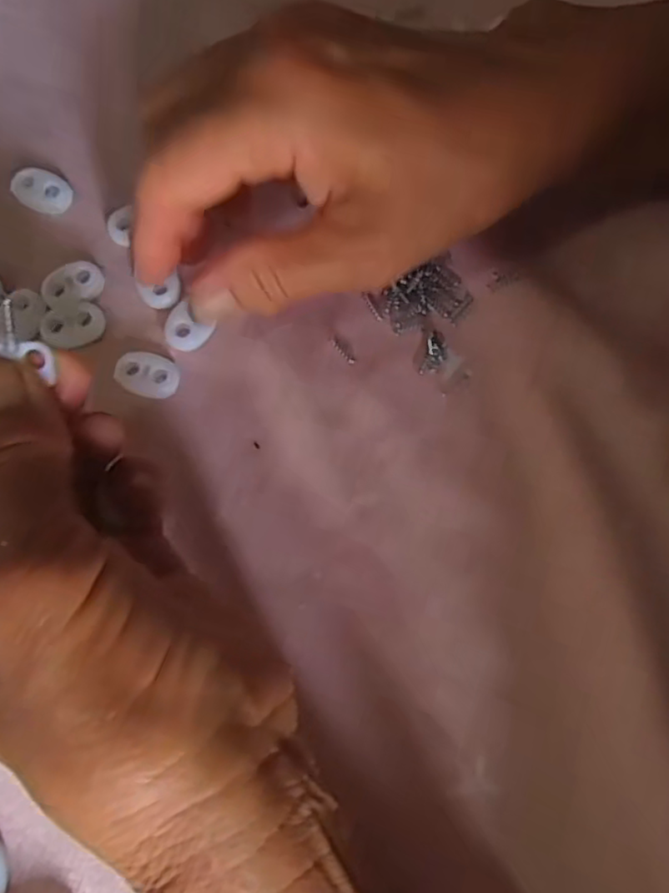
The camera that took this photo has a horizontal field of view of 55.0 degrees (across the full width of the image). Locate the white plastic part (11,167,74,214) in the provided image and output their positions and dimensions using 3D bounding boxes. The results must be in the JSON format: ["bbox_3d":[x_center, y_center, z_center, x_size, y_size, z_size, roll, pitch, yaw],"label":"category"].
[{"bbox_3d":[-0.110,-0.096,0.242,0.022,0.006,0.014,18,78,2],"label":"white plastic part"}]

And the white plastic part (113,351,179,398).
[{"bbox_3d":[-0.066,-0.026,0.228,0.021,0.005,0.016,16,78,2],"label":"white plastic part"}]

